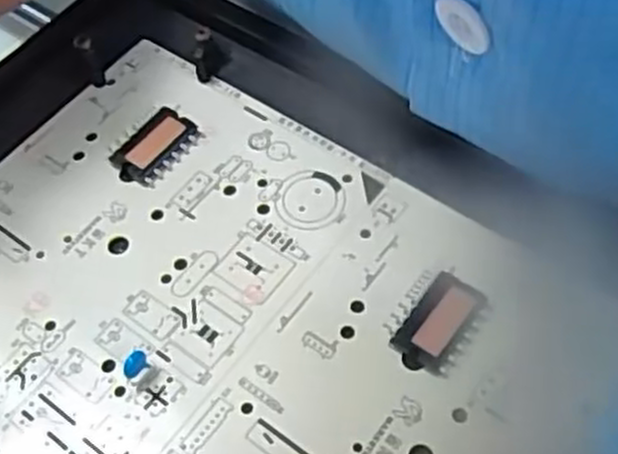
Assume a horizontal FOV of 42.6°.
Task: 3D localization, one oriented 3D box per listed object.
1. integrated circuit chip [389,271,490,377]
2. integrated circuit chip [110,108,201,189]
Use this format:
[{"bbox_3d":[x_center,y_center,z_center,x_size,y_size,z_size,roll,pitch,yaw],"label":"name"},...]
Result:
[{"bbox_3d":[0.045,0.032,0.265,0.022,0.008,0.035,33,63,20],"label":"integrated circuit chip"},{"bbox_3d":[-0.062,-0.033,0.314,0.026,0.007,0.035,32,63,20],"label":"integrated circuit chip"}]

